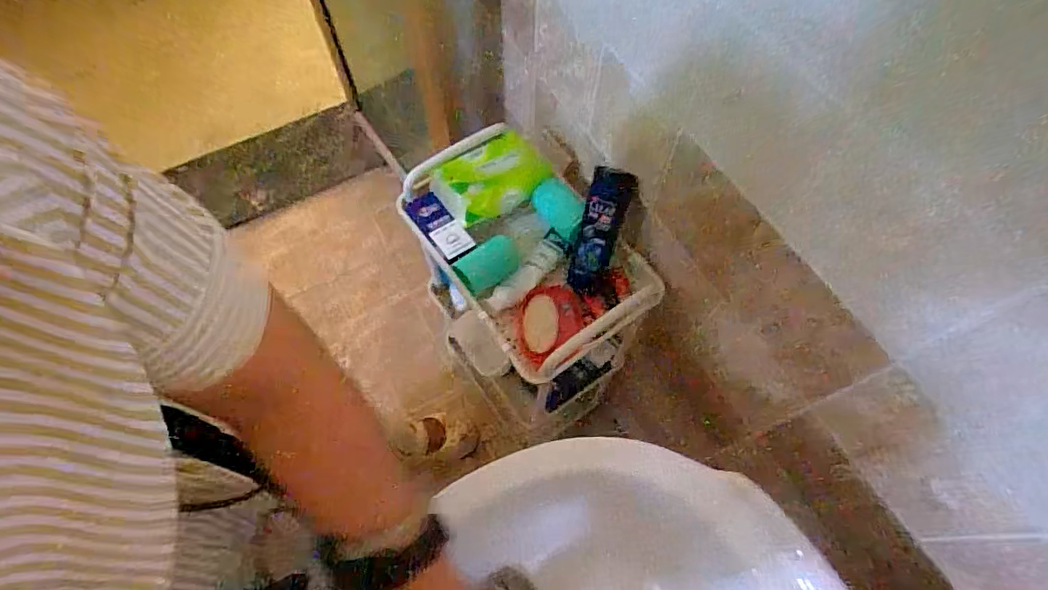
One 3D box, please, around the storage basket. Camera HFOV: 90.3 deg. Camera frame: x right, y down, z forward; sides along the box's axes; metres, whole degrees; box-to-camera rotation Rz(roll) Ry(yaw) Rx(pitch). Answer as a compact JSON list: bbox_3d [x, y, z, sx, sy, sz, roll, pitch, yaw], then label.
[{"bbox_3d":[0.000,-0.058,0.733,0.198,0.107,0.393,-33,69,-16],"label":"storage basket"}]

